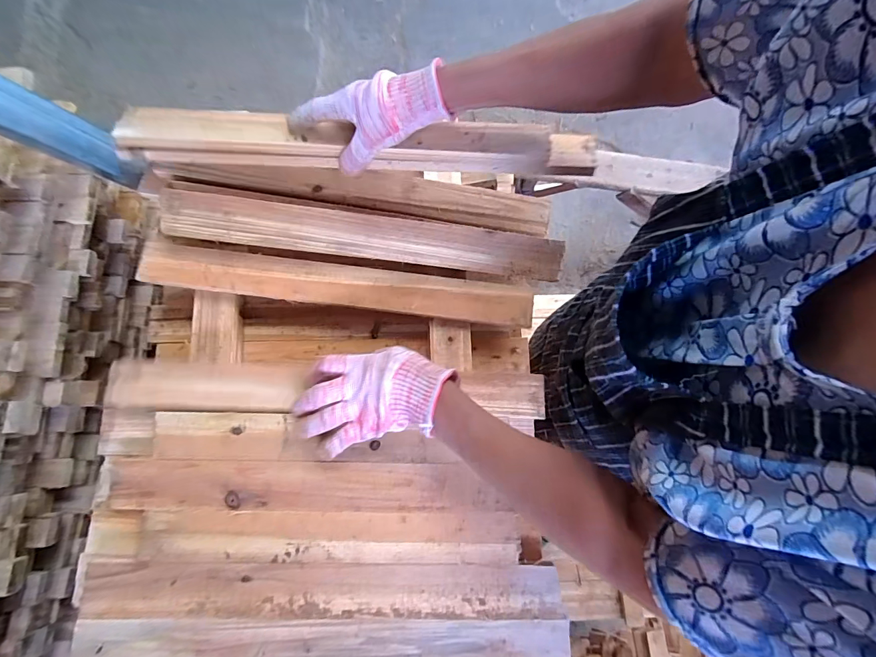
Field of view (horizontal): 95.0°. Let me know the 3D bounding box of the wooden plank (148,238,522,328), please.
[{"bbox_3d":[-0.129,-0.056,0.516,0.493,0.022,0.052,7,74,1],"label":"wooden plank"}]

